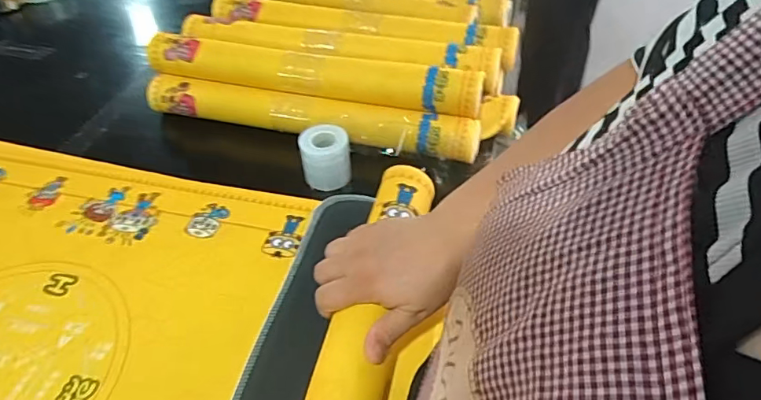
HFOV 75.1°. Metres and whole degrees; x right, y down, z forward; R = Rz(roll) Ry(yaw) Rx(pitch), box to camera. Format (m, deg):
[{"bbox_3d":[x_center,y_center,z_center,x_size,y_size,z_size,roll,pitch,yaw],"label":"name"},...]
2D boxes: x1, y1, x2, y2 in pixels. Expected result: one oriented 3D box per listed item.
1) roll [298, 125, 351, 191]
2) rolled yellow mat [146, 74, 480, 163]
[{"bbox_3d":[-0.074,-0.058,0.671,0.064,0.066,0.055,-6,47,-3],"label":"roll"},{"bbox_3d":[-0.113,-0.124,0.734,0.508,0.049,0.045,10,47,12],"label":"rolled yellow mat"}]

